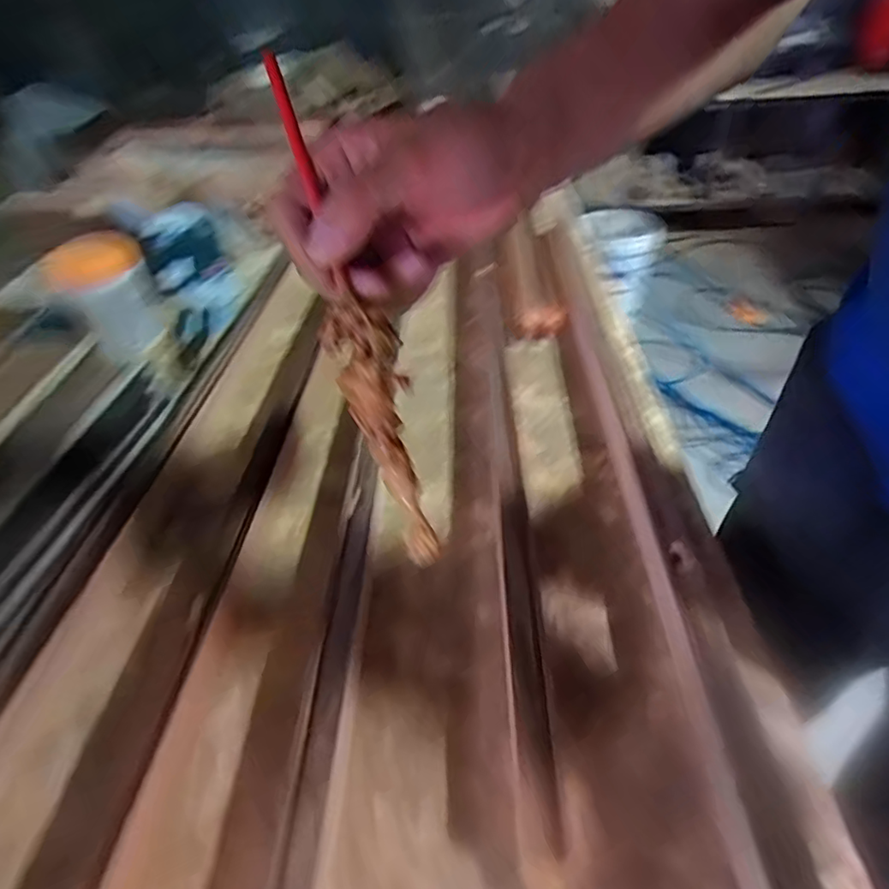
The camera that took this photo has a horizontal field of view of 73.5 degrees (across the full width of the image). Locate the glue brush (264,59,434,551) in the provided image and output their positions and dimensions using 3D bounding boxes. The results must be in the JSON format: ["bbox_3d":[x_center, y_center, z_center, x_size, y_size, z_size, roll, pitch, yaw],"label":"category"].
[{"bbox_3d":[-0.045,-0.064,0.282,0.031,0.246,0.027,-17,-1,-15],"label":"glue brush"}]

